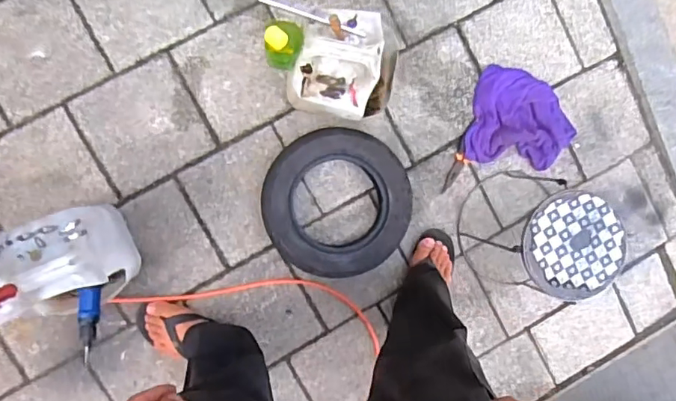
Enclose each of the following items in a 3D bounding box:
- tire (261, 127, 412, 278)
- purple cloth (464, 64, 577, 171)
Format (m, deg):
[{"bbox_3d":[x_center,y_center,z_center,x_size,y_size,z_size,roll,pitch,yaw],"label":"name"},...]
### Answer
[{"bbox_3d":[-0.002,0.003,1.188,0.320,0.093,0.313,0,92,-8],"label":"tire"},{"bbox_3d":[0.445,-0.189,1.286,0.254,0.034,0.223,12,91,-8],"label":"purple cloth"}]

